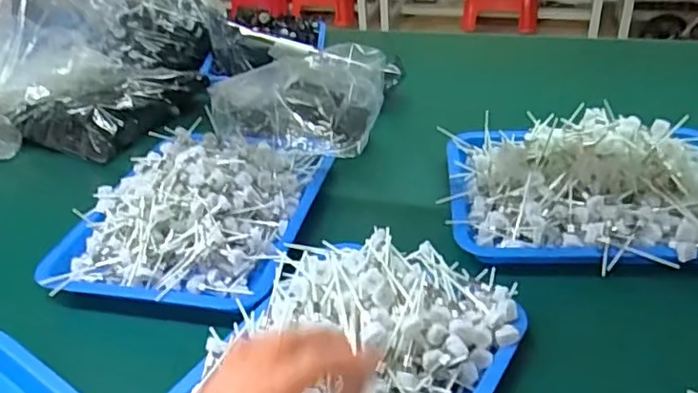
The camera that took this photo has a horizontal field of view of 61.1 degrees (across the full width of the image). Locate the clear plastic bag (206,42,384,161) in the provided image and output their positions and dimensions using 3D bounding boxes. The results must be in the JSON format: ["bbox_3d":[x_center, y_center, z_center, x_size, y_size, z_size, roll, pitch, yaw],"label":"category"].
[{"bbox_3d":[-0.061,-0.137,0.808,0.211,0.113,0.138,-1,35,6],"label":"clear plastic bag"}]

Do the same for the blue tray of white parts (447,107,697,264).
[{"bbox_3d":[0.277,-0.019,0.654,0.336,0.068,0.238,5,36,15],"label":"blue tray of white parts"}]

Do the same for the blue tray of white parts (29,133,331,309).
[{"bbox_3d":[-0.180,0.003,0.689,0.264,0.078,0.285,2,35,11],"label":"blue tray of white parts"}]

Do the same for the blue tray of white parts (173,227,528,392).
[{"bbox_3d":[0.003,0.120,0.469,0.211,0.076,0.280,16,40,28],"label":"blue tray of white parts"}]

